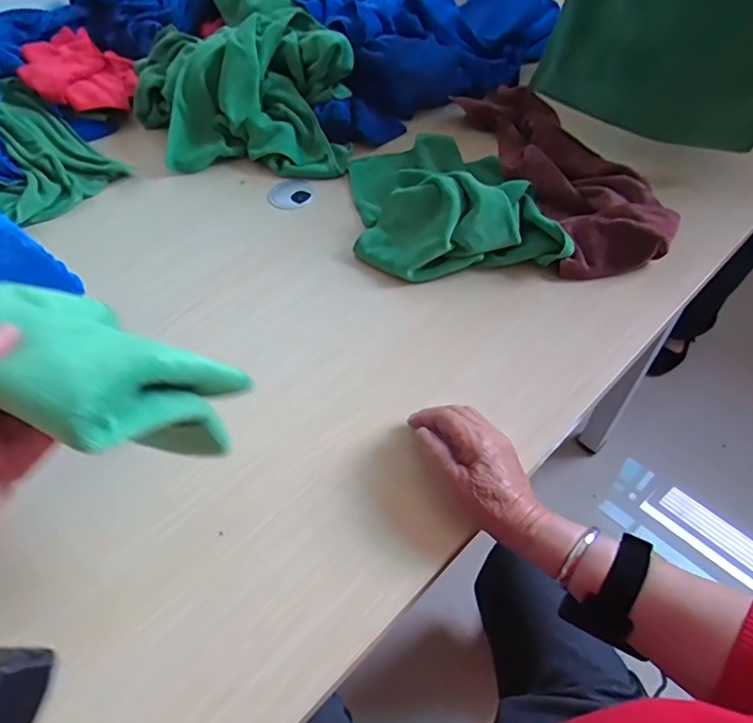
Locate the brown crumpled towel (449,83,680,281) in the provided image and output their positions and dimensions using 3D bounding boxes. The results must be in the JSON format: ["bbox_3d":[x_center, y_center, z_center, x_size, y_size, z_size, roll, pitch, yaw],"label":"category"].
[{"bbox_3d":[0.244,-0.275,0.733,0.143,0.075,0.405,-12,52,-8],"label":"brown crumpled towel"}]

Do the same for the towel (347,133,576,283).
[{"bbox_3d":[0.091,-0.230,0.693,0.245,0.082,0.280,-5,52,-2],"label":"towel"}]

